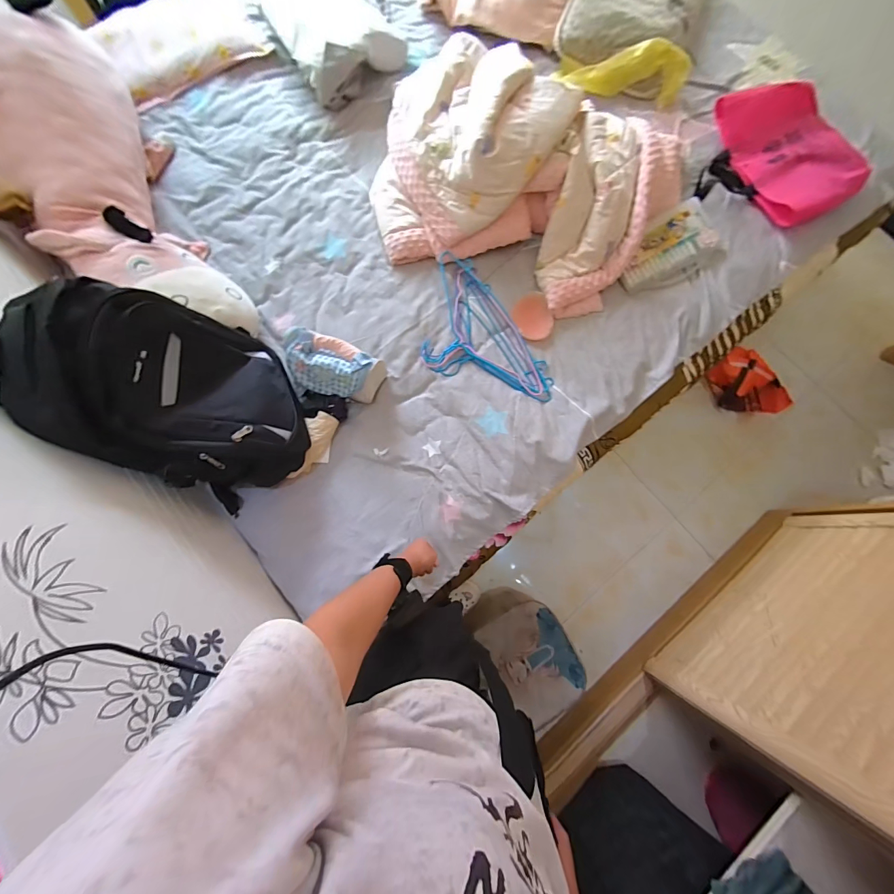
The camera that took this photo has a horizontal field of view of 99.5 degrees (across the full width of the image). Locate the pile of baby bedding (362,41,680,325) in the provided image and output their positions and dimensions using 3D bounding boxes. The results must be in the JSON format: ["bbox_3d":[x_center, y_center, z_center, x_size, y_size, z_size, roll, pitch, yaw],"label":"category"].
[{"bbox_3d":[0.212,-0.687,0.915,0.733,0.210,0.586,17,76,3],"label":"pile of baby bedding"}]

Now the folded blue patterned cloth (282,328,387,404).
[{"bbox_3d":[-0.253,-0.174,0.843,0.201,0.100,0.114,14,76,2],"label":"folded blue patterned cloth"}]

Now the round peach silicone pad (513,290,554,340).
[{"bbox_3d":[0.217,-0.326,0.946,0.092,0.024,0.121,-23,78,-7],"label":"round peach silicone pad"}]

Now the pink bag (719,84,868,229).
[{"bbox_3d":[0.886,-0.764,0.979,0.259,0.106,0.364,-19,78,-6],"label":"pink bag"}]

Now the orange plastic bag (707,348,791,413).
[{"bbox_3d":[1.047,-0.227,1.350,0.157,0.135,0.262,-13,77,-5],"label":"orange plastic bag"}]

